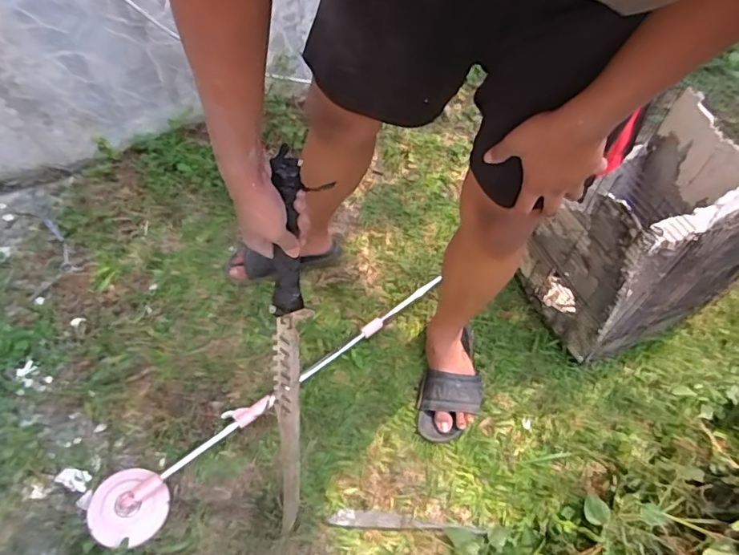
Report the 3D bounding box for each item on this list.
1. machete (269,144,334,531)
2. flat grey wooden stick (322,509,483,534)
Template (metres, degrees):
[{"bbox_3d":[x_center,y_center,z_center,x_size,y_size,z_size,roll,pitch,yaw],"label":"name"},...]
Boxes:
[{"bbox_3d":[-0.103,0.133,0.725,0.055,0.614,0.023,13,31,13],"label":"machete"},{"bbox_3d":[0.067,0.449,0.980,0.279,0.007,0.029,2,58,3],"label":"flat grey wooden stick"}]

